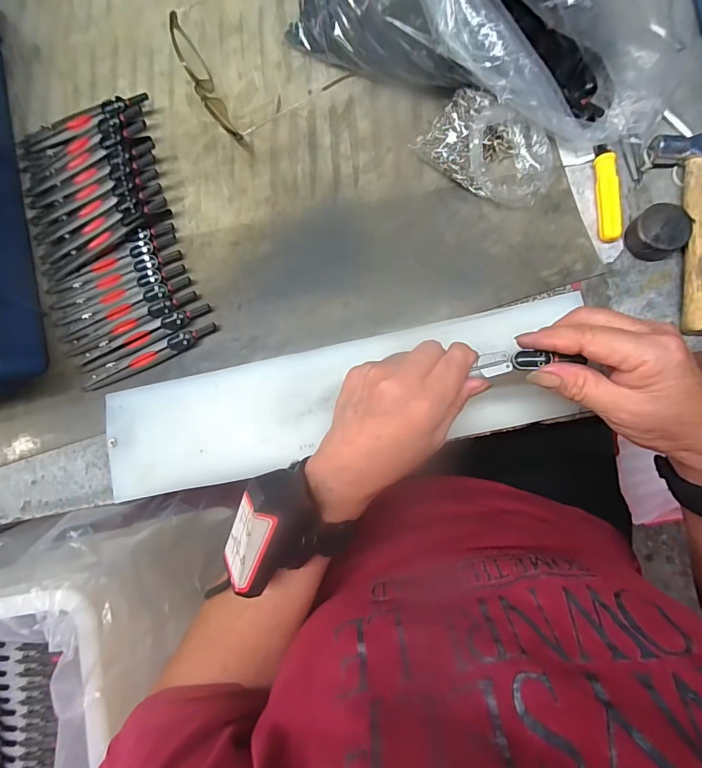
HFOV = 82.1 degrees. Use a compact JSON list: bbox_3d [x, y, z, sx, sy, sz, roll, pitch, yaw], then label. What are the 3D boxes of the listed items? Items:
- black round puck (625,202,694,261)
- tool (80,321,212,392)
[{"bbox_3d":[0.243,-0.120,0.317,0.044,0.023,0.039,-27,82,2],"label":"black round puck"},{"bbox_3d":[-0.177,-0.023,0.351,0.125,0.010,0.019,-21,83,3],"label":"tool"}]

